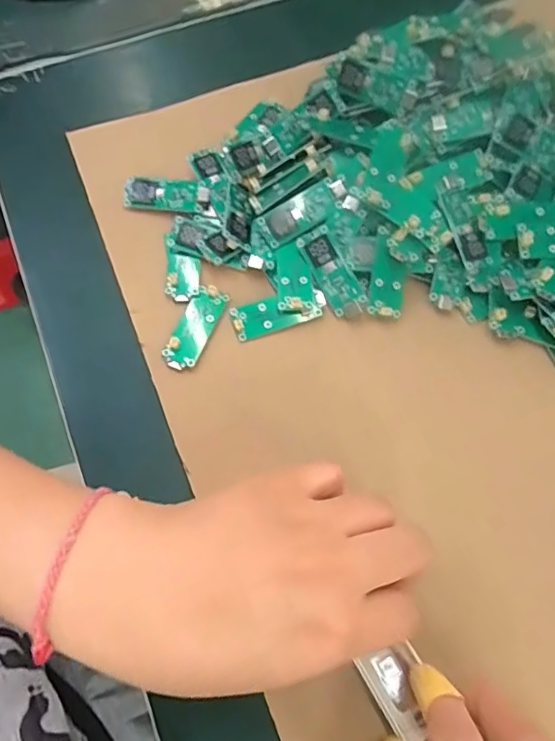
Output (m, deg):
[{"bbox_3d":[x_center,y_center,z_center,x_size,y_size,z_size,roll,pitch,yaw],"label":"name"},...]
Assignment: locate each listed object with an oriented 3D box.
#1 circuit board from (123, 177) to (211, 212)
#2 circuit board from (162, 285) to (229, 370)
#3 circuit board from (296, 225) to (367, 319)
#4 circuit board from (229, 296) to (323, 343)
[{"bbox_3d":[-0.065,-0.102,0.316,0.051,0.004,0.017,7,105,8],"label":"circuit board"},{"bbox_3d":[-0.044,-0.024,0.293,0.018,0.004,0.051,26,67,1],"label":"circuit board"},{"bbox_3d":[0.030,-0.053,0.296,0.018,0.004,0.052,-29,86,12],"label":"circuit board"},{"bbox_3d":[-0.001,-0.031,0.294,0.047,0.005,0.019,-18,95,-6],"label":"circuit board"}]

